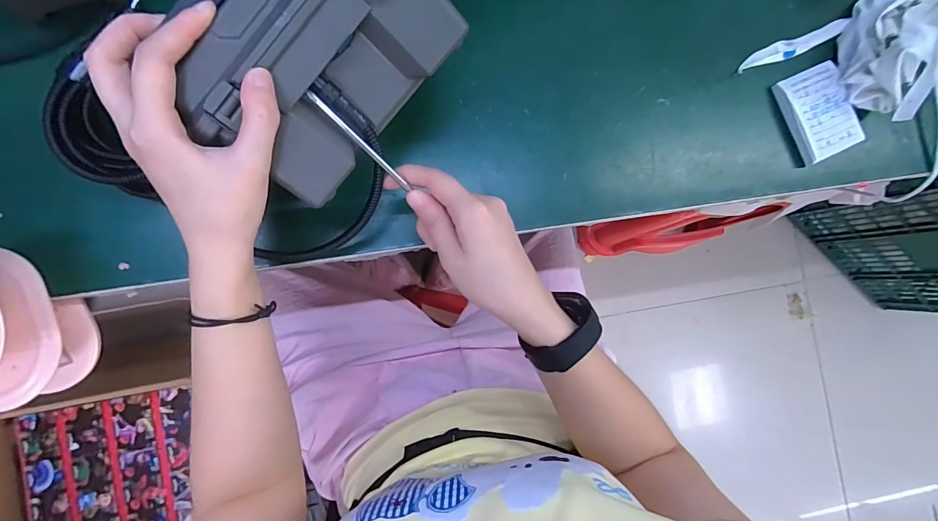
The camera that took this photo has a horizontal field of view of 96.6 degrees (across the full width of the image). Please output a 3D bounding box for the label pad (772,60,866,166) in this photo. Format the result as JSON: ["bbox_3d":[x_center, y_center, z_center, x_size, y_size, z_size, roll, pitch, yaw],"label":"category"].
[{"bbox_3d":[0.344,-0.145,0.410,0.067,0.011,0.085,-25,90,-7],"label":"label pad"}]

